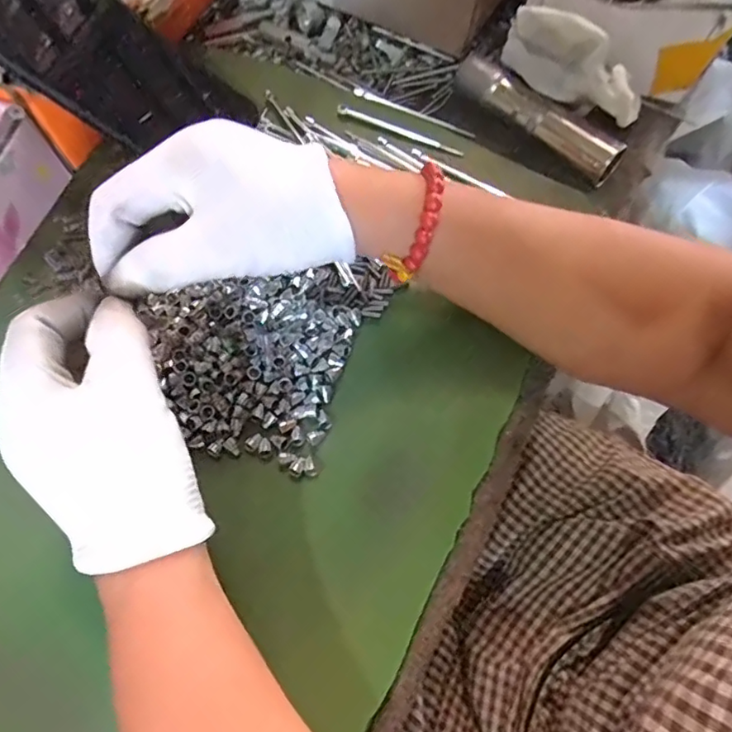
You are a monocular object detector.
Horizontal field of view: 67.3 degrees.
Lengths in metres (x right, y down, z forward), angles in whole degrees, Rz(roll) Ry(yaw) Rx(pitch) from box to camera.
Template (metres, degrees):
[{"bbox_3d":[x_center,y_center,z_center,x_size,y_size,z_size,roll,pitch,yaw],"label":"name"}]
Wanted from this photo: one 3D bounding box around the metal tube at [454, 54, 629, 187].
[{"bbox_3d":[0.111,-0.163,0.361,0.123,0.023,0.021,40,75,14],"label":"metal tube"}]

